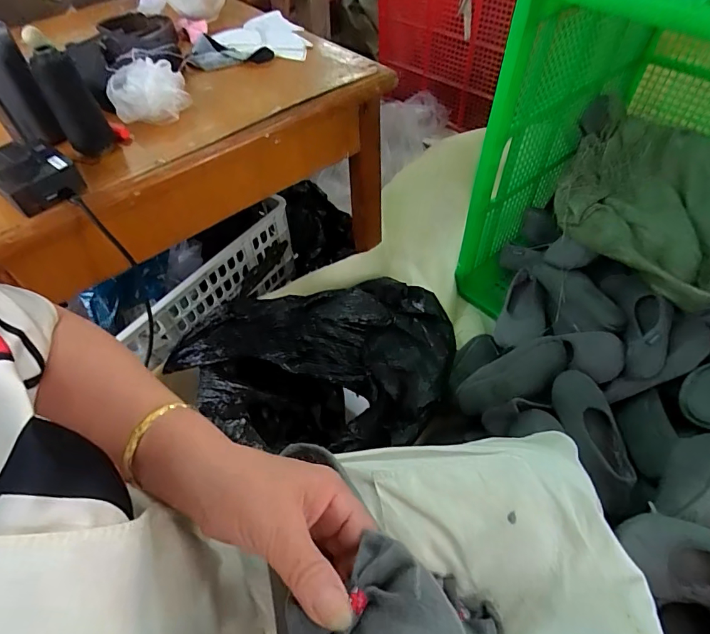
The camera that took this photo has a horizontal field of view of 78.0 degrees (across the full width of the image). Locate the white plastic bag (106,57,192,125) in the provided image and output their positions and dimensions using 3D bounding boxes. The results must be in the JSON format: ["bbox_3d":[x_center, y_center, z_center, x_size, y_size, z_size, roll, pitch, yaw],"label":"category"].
[{"bbox_3d":[-0.266,-0.290,0.565,0.095,0.048,0.082,-22,55,-14],"label":"white plastic bag"}]

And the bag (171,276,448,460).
[{"bbox_3d":[-0.041,0.044,0.811,0.490,0.142,0.284,3,50,-21],"label":"bag"}]

